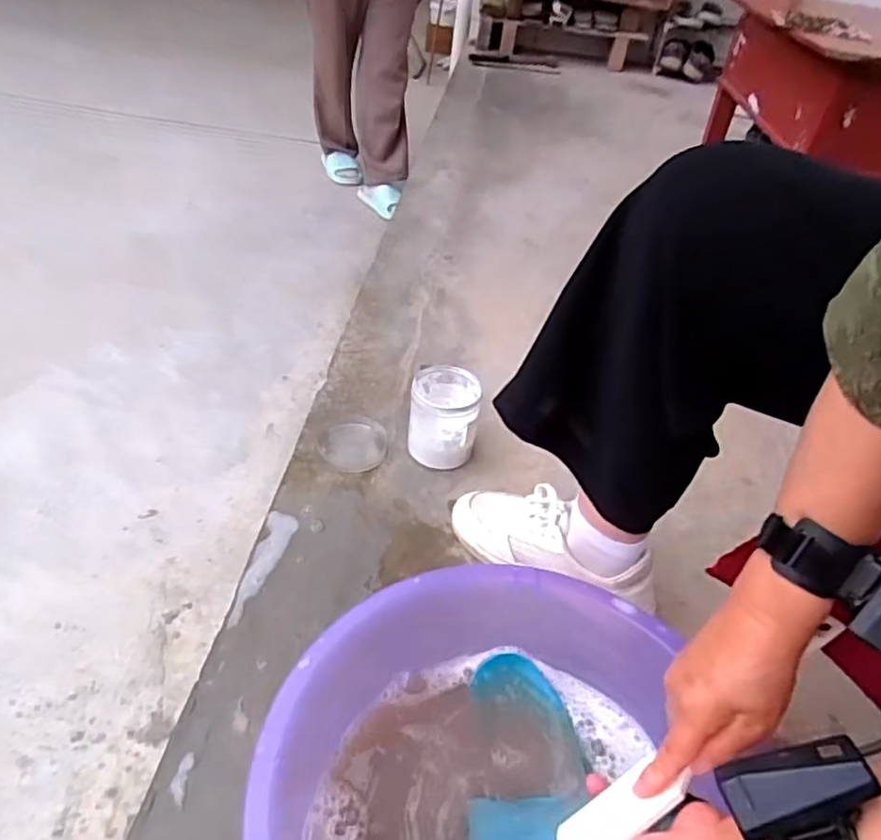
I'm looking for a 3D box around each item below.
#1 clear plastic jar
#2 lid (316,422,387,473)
[{"bbox_3d":[0.003,-0.001,0.801,0.079,0.092,0.080,3,40,-2],"label":"clear plastic jar"},{"bbox_3d":[-0.106,0.031,0.816,0.081,0.009,0.081,0,40,-6],"label":"lid"}]

